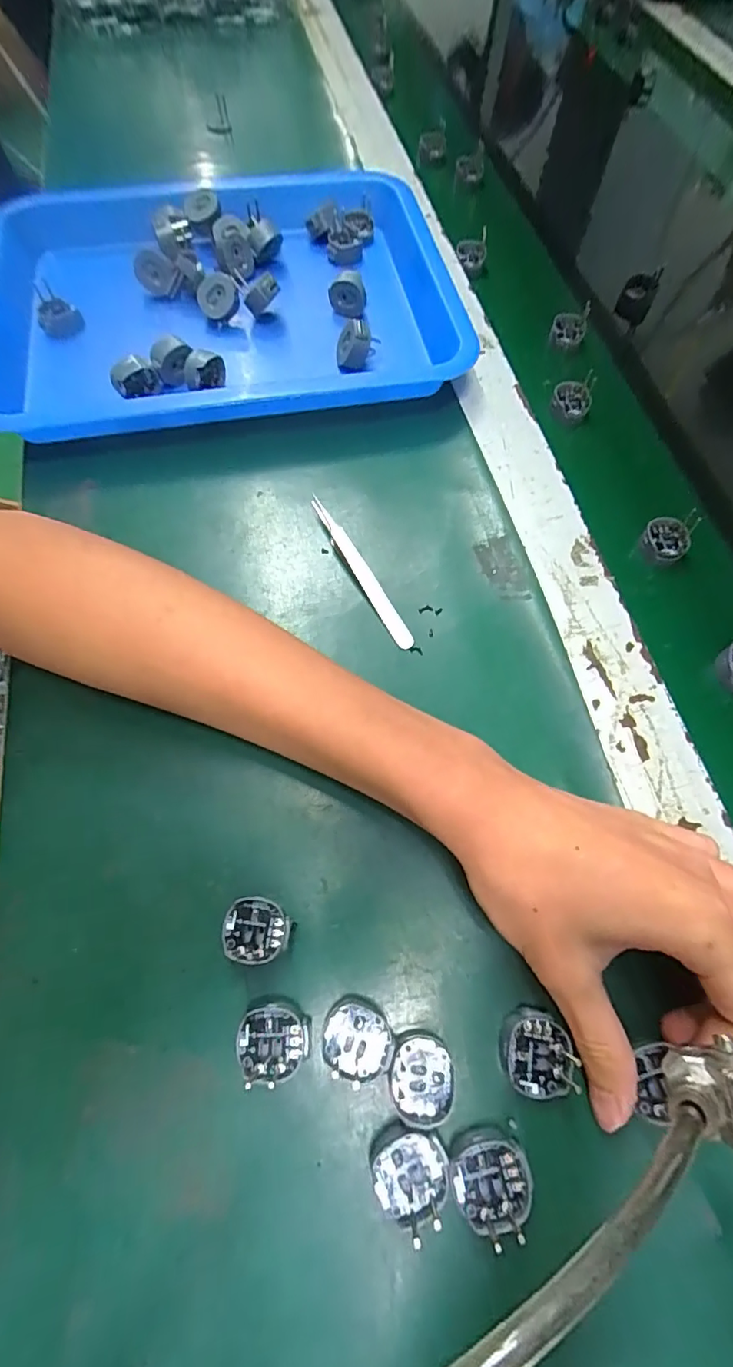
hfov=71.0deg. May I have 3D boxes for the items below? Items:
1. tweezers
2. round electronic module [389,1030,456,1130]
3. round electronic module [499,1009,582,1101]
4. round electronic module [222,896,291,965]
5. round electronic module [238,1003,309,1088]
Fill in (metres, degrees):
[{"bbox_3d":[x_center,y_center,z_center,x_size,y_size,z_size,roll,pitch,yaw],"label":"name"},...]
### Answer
[{"bbox_3d":[-0.005,-0.068,0.299,0.010,0.009,0.115,-27,69,-12],"label":"tweezers"},{"bbox_3d":[0.022,0.154,0.201,0.024,0.009,0.029,-3,66,-2],"label":"round electronic module"},{"bbox_3d":[0.067,0.147,0.204,0.026,0.006,0.028,0,66,-1],"label":"round electronic module"},{"bbox_3d":[-0.047,0.106,0.222,0.028,0.010,0.025,2,66,0],"label":"round electronic module"},{"bbox_3d":[-0.037,0.143,0.206,0.027,0.010,0.026,0,66,-1],"label":"round electronic module"}]

